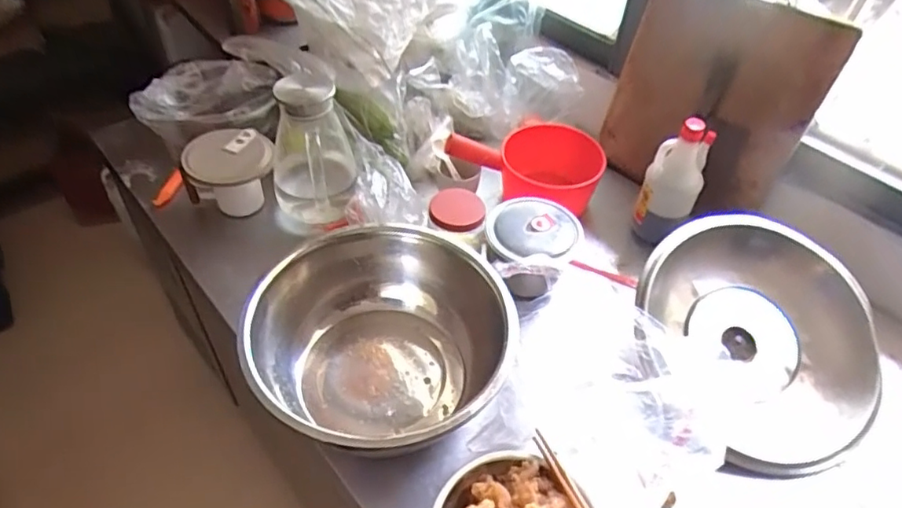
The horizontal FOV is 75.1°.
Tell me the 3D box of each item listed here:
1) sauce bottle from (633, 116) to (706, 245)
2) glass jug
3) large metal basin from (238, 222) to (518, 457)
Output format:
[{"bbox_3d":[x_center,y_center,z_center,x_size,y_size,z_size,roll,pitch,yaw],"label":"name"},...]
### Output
[{"bbox_3d":[0.357,-0.111,0.939,0.075,0.203,0.075,-24,53,-23],"label":"sauce bottle"},{"bbox_3d":[-0.227,-0.169,0.954,0.132,0.229,0.134,-7,48,-11],"label":"glass jug"},{"bbox_3d":[-0.083,0.114,0.767,0.326,0.152,0.323,2,47,-2],"label":"large metal basin"}]

